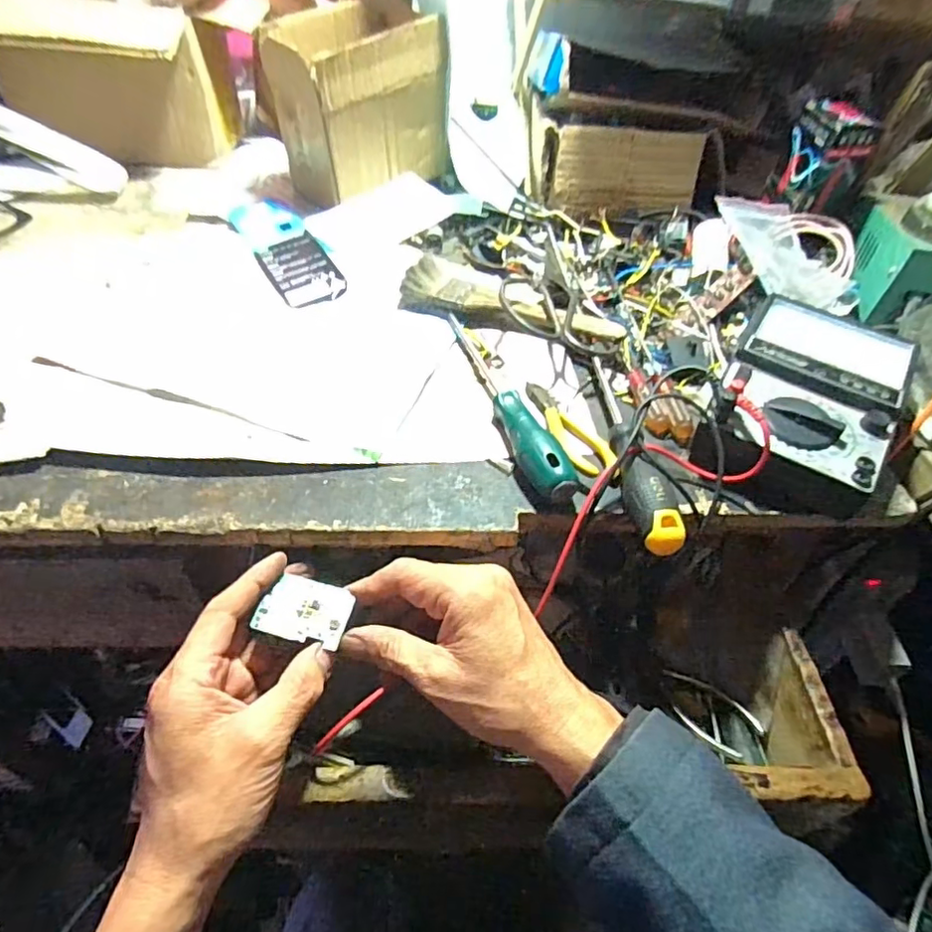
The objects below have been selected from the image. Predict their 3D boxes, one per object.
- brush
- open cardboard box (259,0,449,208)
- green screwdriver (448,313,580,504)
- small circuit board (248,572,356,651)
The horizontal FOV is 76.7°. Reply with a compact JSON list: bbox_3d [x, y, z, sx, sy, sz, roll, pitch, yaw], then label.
[{"bbox_3d":[0.038,-0.133,0.491,0.183,0.029,0.068,25,53,18],"label":"brush"},{"bbox_3d":[-0.100,-0.350,0.582,0.096,0.145,0.155,37,57,26],"label":"open cardboard box"},{"bbox_3d":[0.029,-0.056,0.426,0.029,0.027,0.207,-10,50,-11],"label":"green screwdriver"},{"bbox_3d":[-0.090,0.082,0.337,0.045,0.009,0.037,11,50,7],"label":"small circuit board"}]

